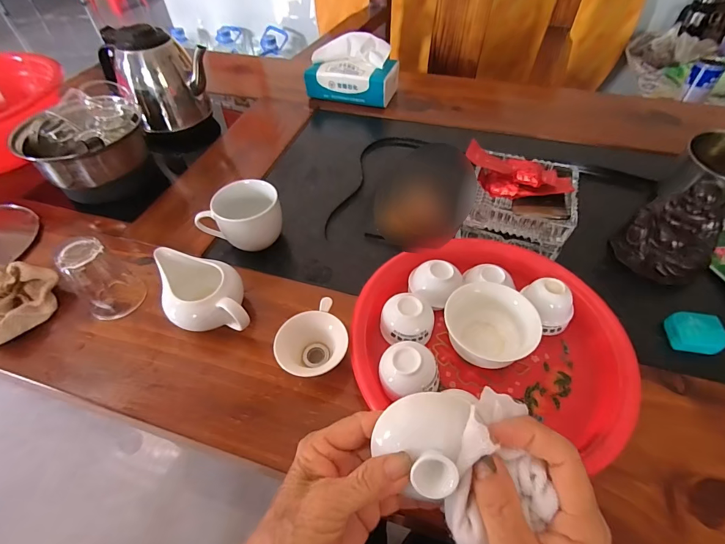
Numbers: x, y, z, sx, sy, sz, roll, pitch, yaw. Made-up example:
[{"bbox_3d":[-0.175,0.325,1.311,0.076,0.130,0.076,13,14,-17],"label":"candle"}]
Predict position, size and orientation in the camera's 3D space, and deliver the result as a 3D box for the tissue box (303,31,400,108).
[{"bbox_3d":[-0.020,-0.374,0.689,0.155,0.087,0.081,16,53,14],"label":"tissue box"}]

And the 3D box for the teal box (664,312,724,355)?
[{"bbox_3d":[0.334,0.060,0.373,0.045,0.017,0.038,12,52,11],"label":"teal box"}]

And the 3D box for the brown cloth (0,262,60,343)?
[{"bbox_3d":[-0.392,0.033,0.409,0.094,0.048,0.098,1,51,3],"label":"brown cloth"}]

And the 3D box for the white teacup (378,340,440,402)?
[{"bbox_3d":[0.041,0.092,0.341,0.048,0.046,0.046,-1,51,1],"label":"white teacup"}]

